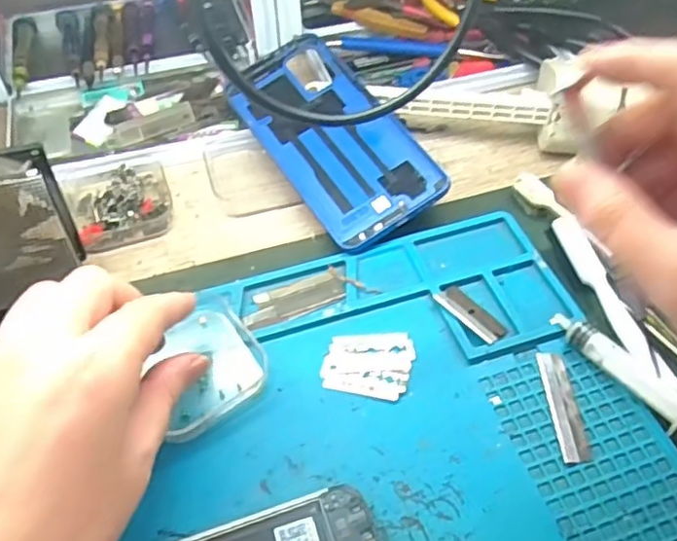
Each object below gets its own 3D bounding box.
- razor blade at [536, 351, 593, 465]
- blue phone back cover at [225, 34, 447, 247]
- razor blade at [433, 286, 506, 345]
[{"bbox_3d":[0.108,0.063,0.304,0.013,0.004,0.057,-1,52,-2],"label":"razor blade"},{"bbox_3d":[-0.006,-0.086,0.406,0.077,0.009,0.164,-33,64,-6],"label":"blue phone back cover"},{"bbox_3d":[0.070,0.022,0.336,0.018,0.004,0.040,-32,59,-22],"label":"razor blade"}]

